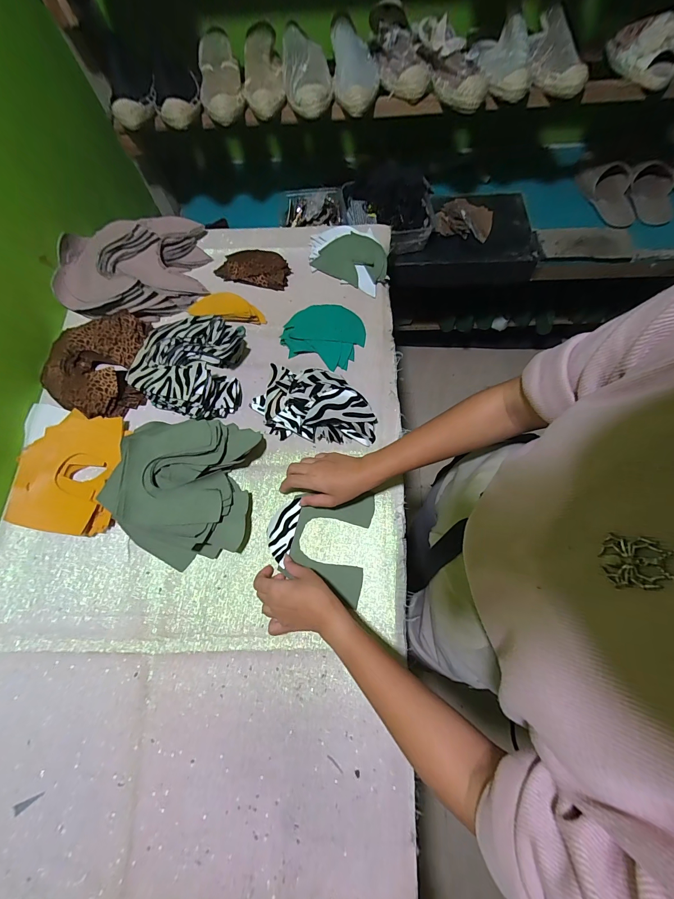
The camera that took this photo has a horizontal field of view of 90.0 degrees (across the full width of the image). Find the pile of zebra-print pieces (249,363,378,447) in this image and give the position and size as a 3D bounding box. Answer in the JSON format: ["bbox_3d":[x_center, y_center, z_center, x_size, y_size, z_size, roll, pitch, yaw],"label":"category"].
[{"bbox_3d":[-0.034,-0.073,0.544,0.201,0.052,0.112,14,72,6],"label":"pile of zebra-print pieces"}]

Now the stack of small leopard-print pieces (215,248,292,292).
[{"bbox_3d":[-0.161,-0.362,0.665,0.139,0.015,0.082,11,71,6],"label":"stack of small leopard-print pieces"}]

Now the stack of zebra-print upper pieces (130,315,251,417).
[{"bbox_3d":[-0.253,-0.141,0.567,0.177,0.059,0.179,1,71,2],"label":"stack of zebra-print upper pieces"}]

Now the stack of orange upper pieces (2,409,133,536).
[{"bbox_3d":[-0.413,0.033,0.530,0.152,0.029,0.186,5,71,3],"label":"stack of orange upper pieces"}]

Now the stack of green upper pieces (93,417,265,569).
[{"bbox_3d":[-0.228,0.052,0.502,0.193,0.060,0.213,5,71,3],"label":"stack of green upper pieces"}]

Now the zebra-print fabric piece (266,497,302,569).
[{"bbox_3d":[-0.082,0.119,0.501,0.041,0.005,0.094,13,73,6],"label":"zebra-print fabric piece"}]

